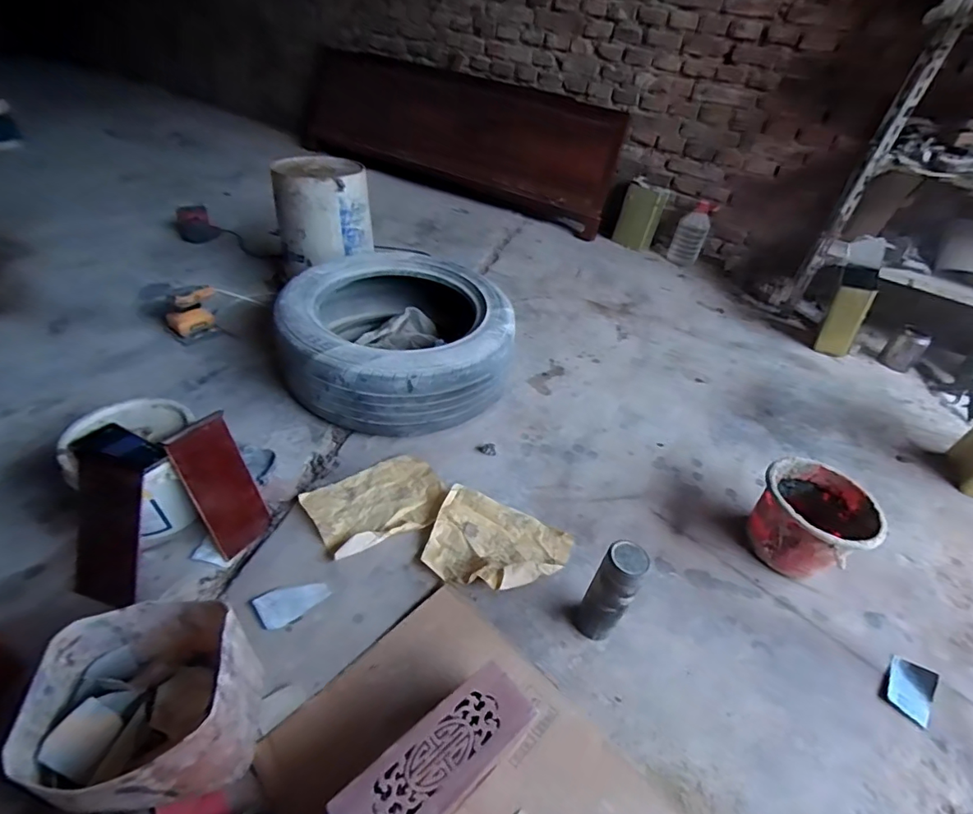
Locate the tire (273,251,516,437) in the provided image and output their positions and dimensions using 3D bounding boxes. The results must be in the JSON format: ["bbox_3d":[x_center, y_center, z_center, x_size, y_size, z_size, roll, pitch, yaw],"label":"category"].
[{"bbox_3d":[-0.248,-0.202,1.387,0.596,0.240,0.625,-10,43,-20],"label":"tire"}]

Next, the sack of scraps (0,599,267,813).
[{"bbox_3d":[-0.422,0.369,0.646,0.220,0.161,0.215,-1,41,-11],"label":"sack of scraps"}]

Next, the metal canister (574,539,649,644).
[{"bbox_3d":[0.209,0.315,0.855,0.068,0.211,0.074,5,40,-4],"label":"metal canister"}]

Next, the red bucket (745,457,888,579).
[{"bbox_3d":[0.678,0.244,1.077,0.208,0.170,0.207,5,40,-4],"label":"red bucket"}]

